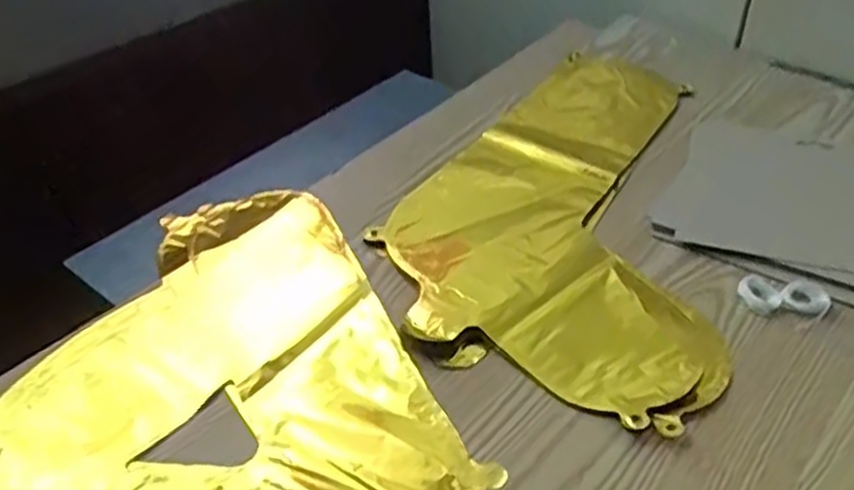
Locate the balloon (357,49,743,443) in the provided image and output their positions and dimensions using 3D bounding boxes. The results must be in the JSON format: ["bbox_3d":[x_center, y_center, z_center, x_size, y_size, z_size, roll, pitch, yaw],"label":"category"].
[{"bbox_3d":[0.132,-0.045,0.579,0.245,0.009,0.409,17,43,23],"label":"balloon"}]

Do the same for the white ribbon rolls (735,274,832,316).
[{"bbox_3d":[0.232,0.033,0.477,0.053,0.005,0.033,4,40,8],"label":"white ribbon rolls"}]

